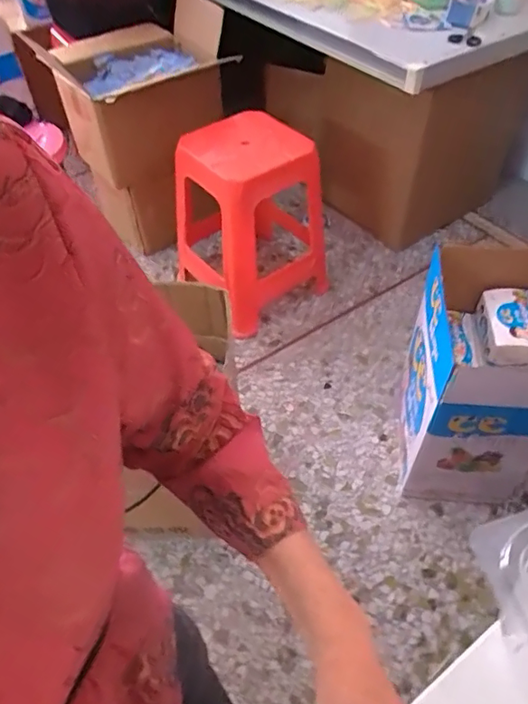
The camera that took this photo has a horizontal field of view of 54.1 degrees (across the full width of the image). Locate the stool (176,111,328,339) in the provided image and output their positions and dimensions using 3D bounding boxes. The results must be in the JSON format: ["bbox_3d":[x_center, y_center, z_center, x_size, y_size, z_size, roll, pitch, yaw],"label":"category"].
[{"bbox_3d":[-0.017,-0.357,1.444,0.368,0.509,0.368,-38,57,-26],"label":"stool"}]

